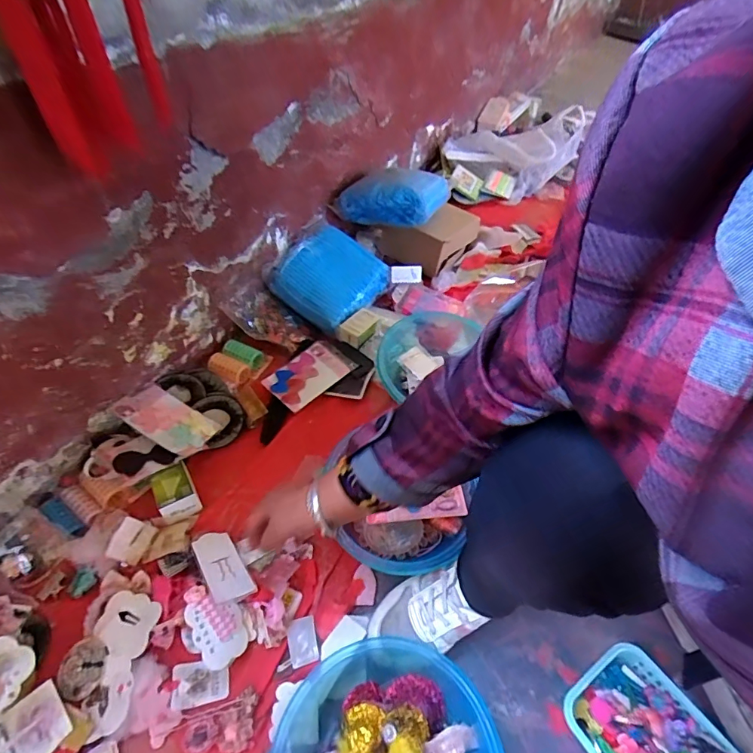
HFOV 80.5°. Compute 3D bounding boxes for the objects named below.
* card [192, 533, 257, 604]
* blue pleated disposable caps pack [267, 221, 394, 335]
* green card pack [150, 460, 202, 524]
[{"bbox_3d":[-0.202,0.245,0.581,0.050,0.007,0.123,-8,25,-34],"label":"card"},{"bbox_3d":[-0.090,-0.221,0.964,0.182,0.098,0.236,29,52,20],"label":"blue pleated disposable caps pack"},{"bbox_3d":[-0.298,0.171,0.660,0.054,0.041,0.073,-23,54,-23],"label":"green card pack"}]

